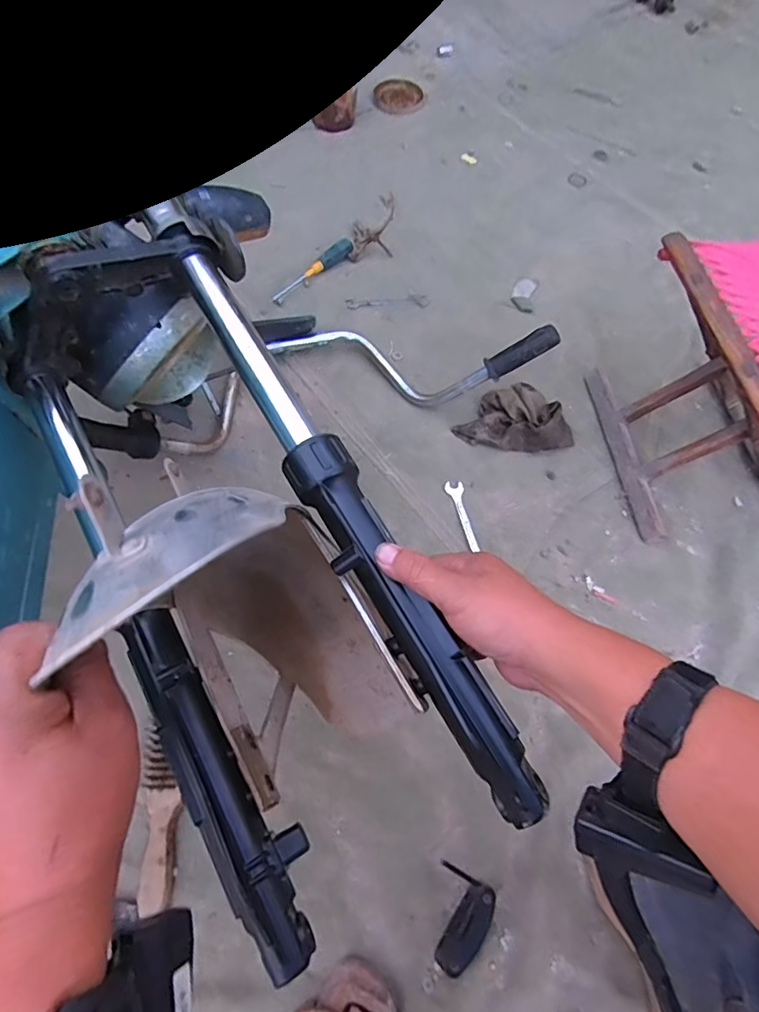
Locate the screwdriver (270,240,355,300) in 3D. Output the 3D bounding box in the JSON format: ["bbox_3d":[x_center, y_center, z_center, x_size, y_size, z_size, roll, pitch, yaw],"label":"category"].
[{"bbox_3d":[-0.132,-0.459,1.050,0.029,0.026,0.201,42,68,16],"label":"screwdriver"}]

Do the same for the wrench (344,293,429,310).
[{"bbox_3d":[0.016,-0.393,1.045,0.157,0.013,0.034,-11,65,-9],"label":"wrench"}]

